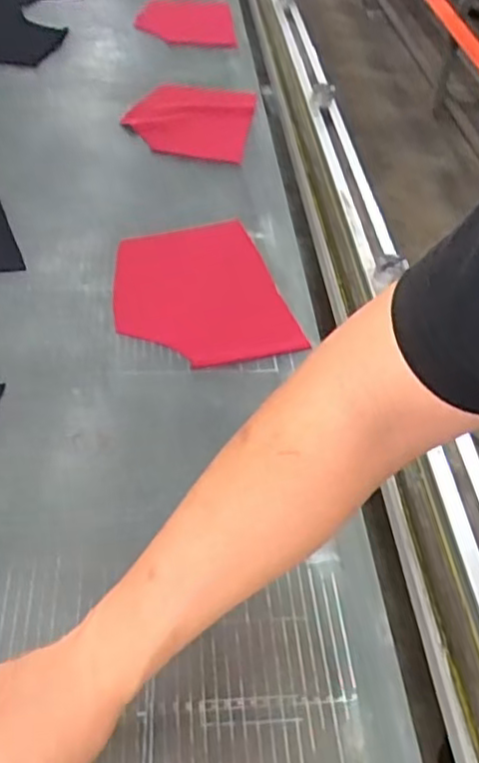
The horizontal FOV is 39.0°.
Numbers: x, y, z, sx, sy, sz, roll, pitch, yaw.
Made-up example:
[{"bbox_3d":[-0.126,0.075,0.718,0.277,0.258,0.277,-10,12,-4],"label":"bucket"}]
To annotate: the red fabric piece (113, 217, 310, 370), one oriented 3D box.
[{"bbox_3d":[-0.053,-0.114,0.844,0.204,0.009,0.260,-11,49,-15],"label":"red fabric piece"}]

